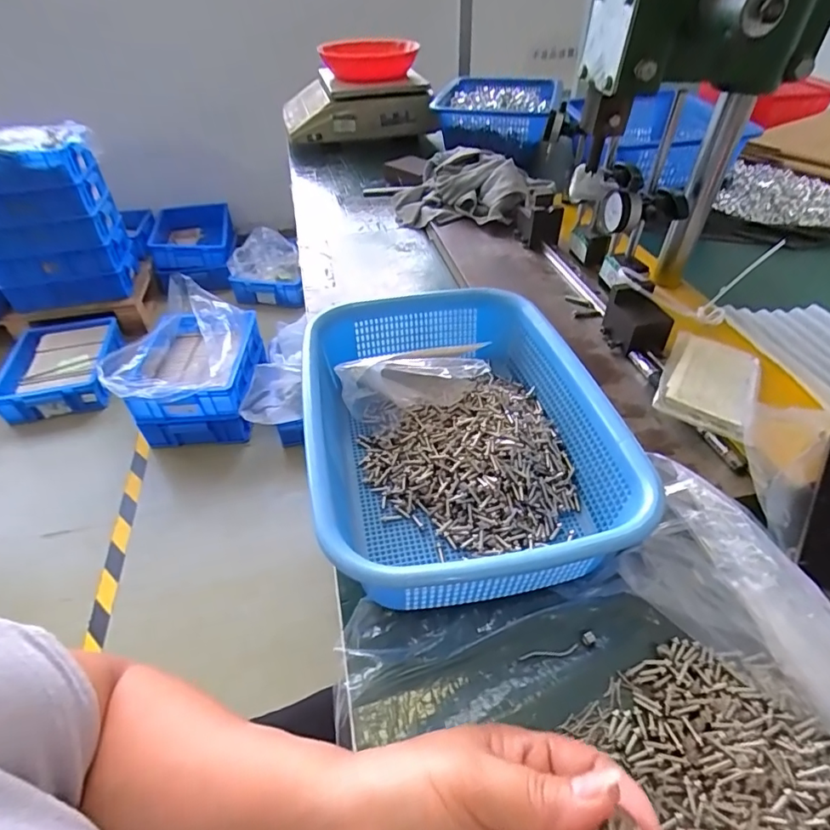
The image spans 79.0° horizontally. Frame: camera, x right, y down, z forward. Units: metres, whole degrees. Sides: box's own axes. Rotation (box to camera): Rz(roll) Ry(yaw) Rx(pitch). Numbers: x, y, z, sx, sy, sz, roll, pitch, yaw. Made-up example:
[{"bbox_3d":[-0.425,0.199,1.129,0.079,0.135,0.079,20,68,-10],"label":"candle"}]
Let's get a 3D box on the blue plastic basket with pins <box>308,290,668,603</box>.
[{"bbox_3d":[0.032,0.001,0.386,0.233,0.065,0.290,-10,43,-8],"label":"blue plastic basket with pins"}]

